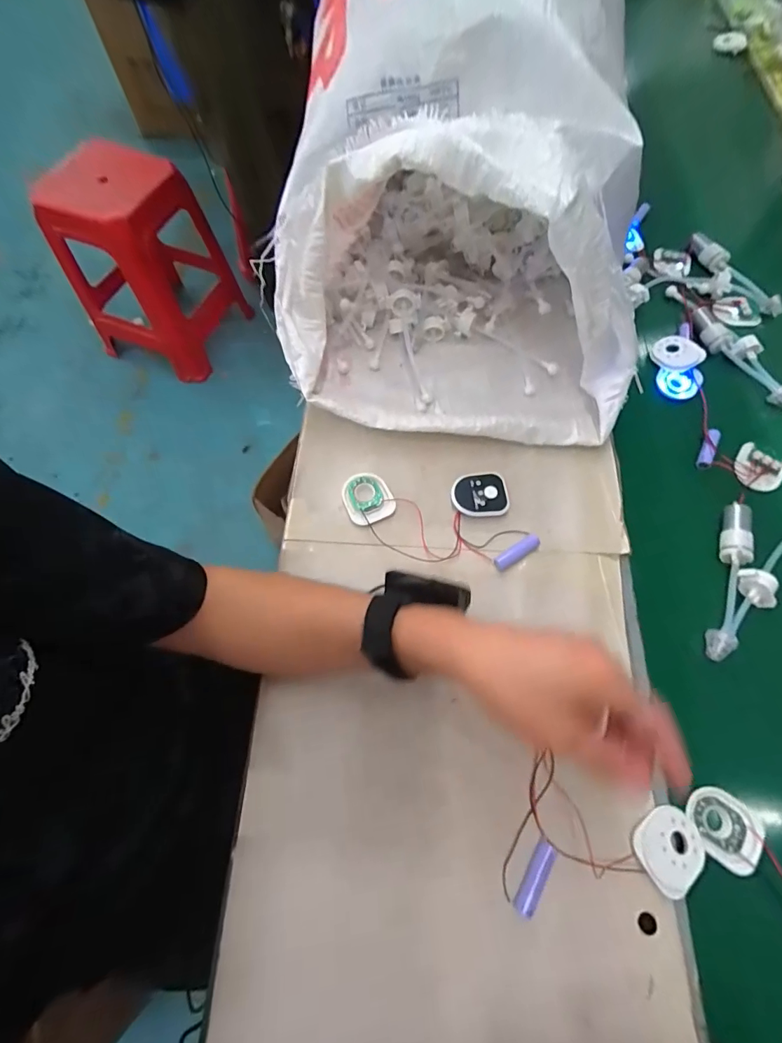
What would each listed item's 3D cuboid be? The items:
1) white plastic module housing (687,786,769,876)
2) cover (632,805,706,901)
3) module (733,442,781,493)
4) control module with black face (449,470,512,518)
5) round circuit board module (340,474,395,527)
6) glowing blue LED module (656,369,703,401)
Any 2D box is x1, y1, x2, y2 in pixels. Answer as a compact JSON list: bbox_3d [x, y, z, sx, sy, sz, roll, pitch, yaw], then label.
[{"bbox_3d":[0.266,0.242,0.355,0.059,0.008,0.051,36,70,14],"label":"white plastic module housing"},{"bbox_3d":[0.213,0.247,0.342,0.055,0.012,0.047,-33,70,-15],"label":"cover"},{"bbox_3d":[0.402,-0.057,0.491,0.062,0.012,0.053,-32,70,-14],"label":"module"},{"bbox_3d":[0.091,-0.026,0.462,0.057,0.012,0.047,-9,66,-5],"label":"control module with black face"},{"bbox_3d":[-0.025,-0.025,0.463,0.049,0.008,0.057,-21,68,-10],"label":"round circuit board module"},{"bbox_3d":[0.349,-0.165,0.540,0.049,0.015,0.038,12,66,4],"label":"glowing blue LED module"}]

